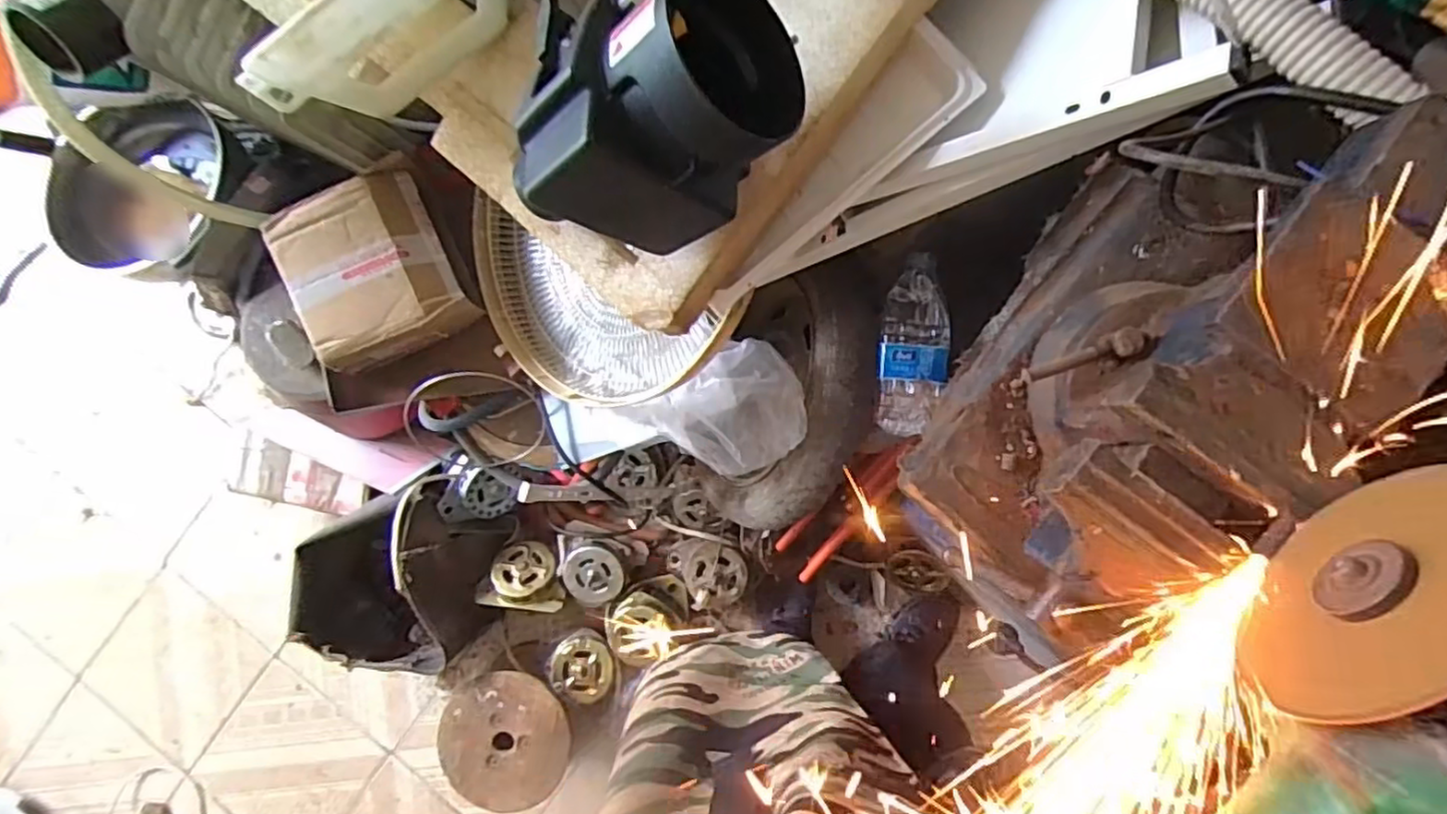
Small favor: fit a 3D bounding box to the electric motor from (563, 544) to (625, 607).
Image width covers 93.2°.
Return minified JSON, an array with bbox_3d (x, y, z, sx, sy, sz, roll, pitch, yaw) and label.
[{"bbox_3d":[-0.234,0.299,1.235,0.109,0.038,0.112,7,93,-10],"label":"electric motor"}]

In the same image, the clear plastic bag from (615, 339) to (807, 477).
[{"bbox_3d":[0.001,0.017,0.872,0.208,0.087,0.156,-31,86,4],"label":"clear plastic bag"}]

